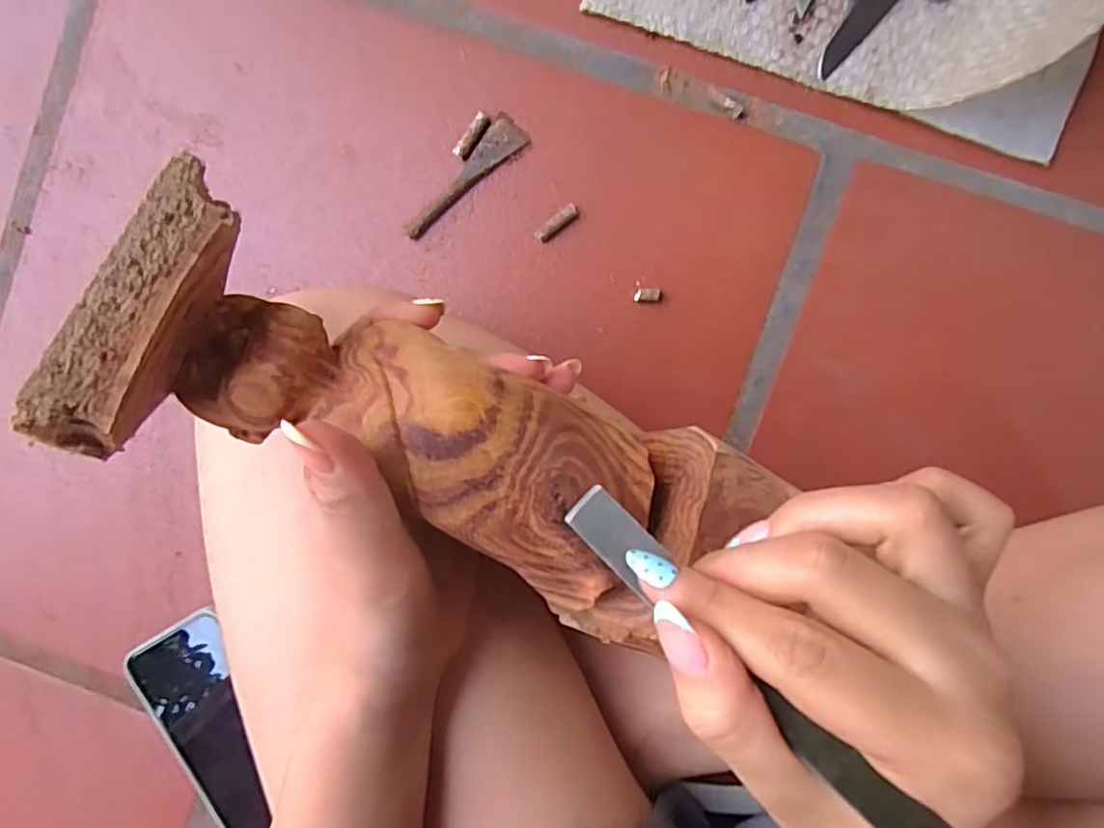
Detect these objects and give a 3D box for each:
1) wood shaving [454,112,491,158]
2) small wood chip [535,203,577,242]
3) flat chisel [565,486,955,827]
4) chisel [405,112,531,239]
[{"bbox_3d":[-0.052,-0.181,0.397,0.009,0.008,0.031,37,93,4],"label":"wood shaving"},{"bbox_3d":[0.003,-0.123,0.394,0.031,0.009,0.008,-40,87,4],"label":"small wood chip"},{"bbox_3d":[0.074,0.087,0.150,0.193,0.009,0.015,42,93,24],"label":"flat chisel"},{"bbox_3d":[-0.058,-0.153,0.398,0.099,0.007,0.023,-44,87,3],"label":"chisel"}]

